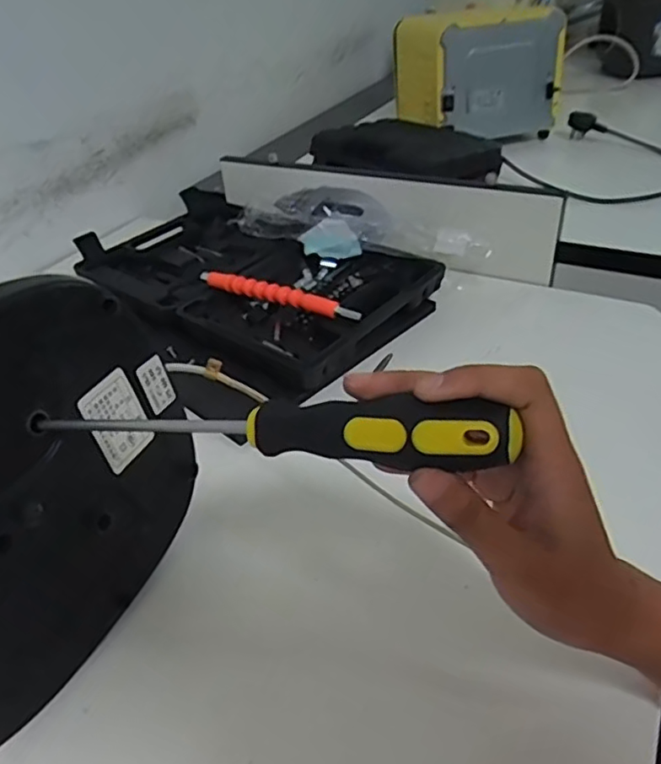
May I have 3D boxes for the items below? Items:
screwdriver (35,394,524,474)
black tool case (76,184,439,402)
[{"bbox_3d":[-0.034,0.018,0.254,0.214,0.021,0.023,0,38,22],"label":"screwdriver"},{"bbox_3d":[-0.086,-0.117,0.622,0.351,0.050,0.220,23,45,31],"label":"black tool case"}]

